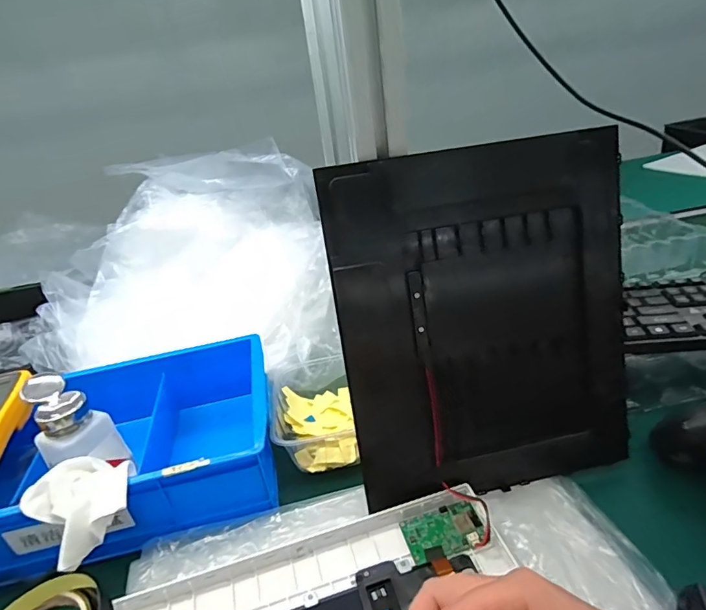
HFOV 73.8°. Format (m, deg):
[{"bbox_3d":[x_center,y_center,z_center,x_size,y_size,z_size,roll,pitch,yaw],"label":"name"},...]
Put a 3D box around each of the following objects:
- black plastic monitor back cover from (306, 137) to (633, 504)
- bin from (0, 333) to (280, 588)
[{"bbox_3d":[0.112,0.016,0.392,0.241,0.286,0.025,-11,13,-7],"label":"black plastic monitor back cover"},{"bbox_3d":[-0.248,0.148,0.476,0.336,0.087,0.209,-12,29,-7],"label":"bin"}]

